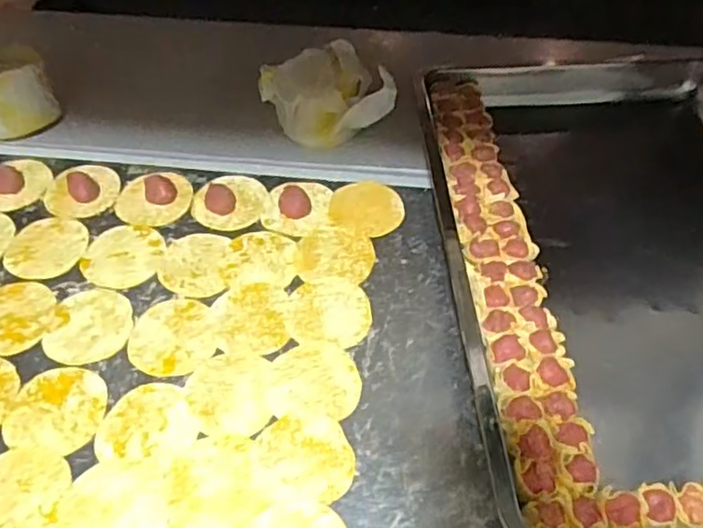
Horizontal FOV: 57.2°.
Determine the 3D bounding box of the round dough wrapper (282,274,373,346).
[{"bbox_3d":[-0.022,0.043,0.635,0.083,0.004,0.079,1,50,-1],"label":"round dough wrapper"}]

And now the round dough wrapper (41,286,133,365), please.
[{"bbox_3d":[-0.250,0.061,0.622,0.075,0.004,0.085,10,51,7],"label":"round dough wrapper"}]

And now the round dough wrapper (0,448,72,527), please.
[{"bbox_3d":[-0.269,0.188,0.514,0.079,0.004,0.083,1,50,-1],"label":"round dough wrapper"}]

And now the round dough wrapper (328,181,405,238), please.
[{"bbox_3d":[0.018,-0.065,0.727,0.082,0.004,0.073,21,58,14],"label":"round dough wrapper"}]

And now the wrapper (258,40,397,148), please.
[{"bbox_3d":[-0.032,-0.205,0.782,0.156,0.091,0.082,-3,50,-4],"label":"wrapper"}]

